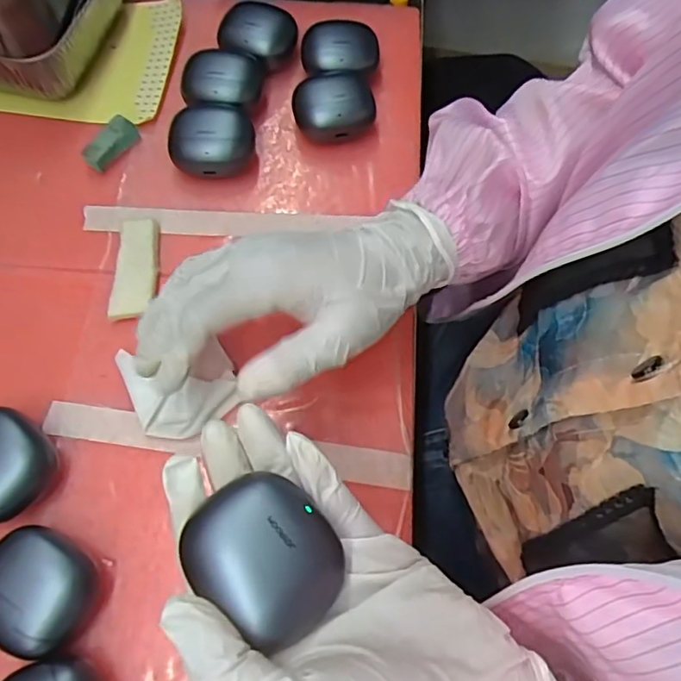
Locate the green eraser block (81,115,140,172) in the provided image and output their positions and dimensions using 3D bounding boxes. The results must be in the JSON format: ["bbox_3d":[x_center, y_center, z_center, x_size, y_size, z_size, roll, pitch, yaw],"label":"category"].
[{"bbox_3d":[-0.156,-0.135,0.370,0.016,0.014,0.040,29,70,9],"label":"green eraser block"}]

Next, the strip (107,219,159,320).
[{"bbox_3d":[-0.128,-0.045,0.343,0.027,0.012,0.070,-3,68,-4],"label":"strip"}]

